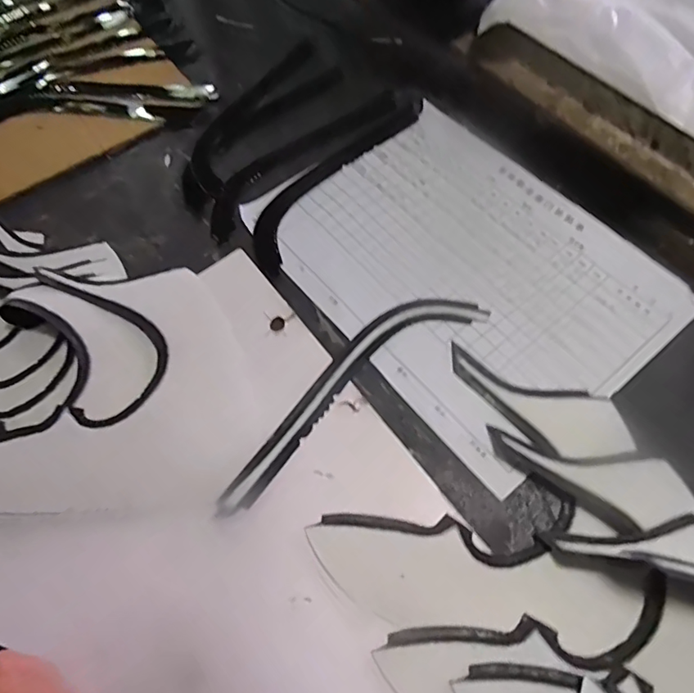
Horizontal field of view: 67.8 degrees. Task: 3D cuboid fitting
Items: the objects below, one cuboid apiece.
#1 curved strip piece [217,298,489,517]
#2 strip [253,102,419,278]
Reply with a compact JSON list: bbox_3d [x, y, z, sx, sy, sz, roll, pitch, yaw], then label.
[{"bbox_3d":[0.001,0.026,0.341,0.214,0.004,0.047,-39,68,-17],"label":"curved strip piece"},{"bbox_3d":[-0.014,-0.142,0.429,0.049,0.004,0.209,30,67,16],"label":"strip"}]

